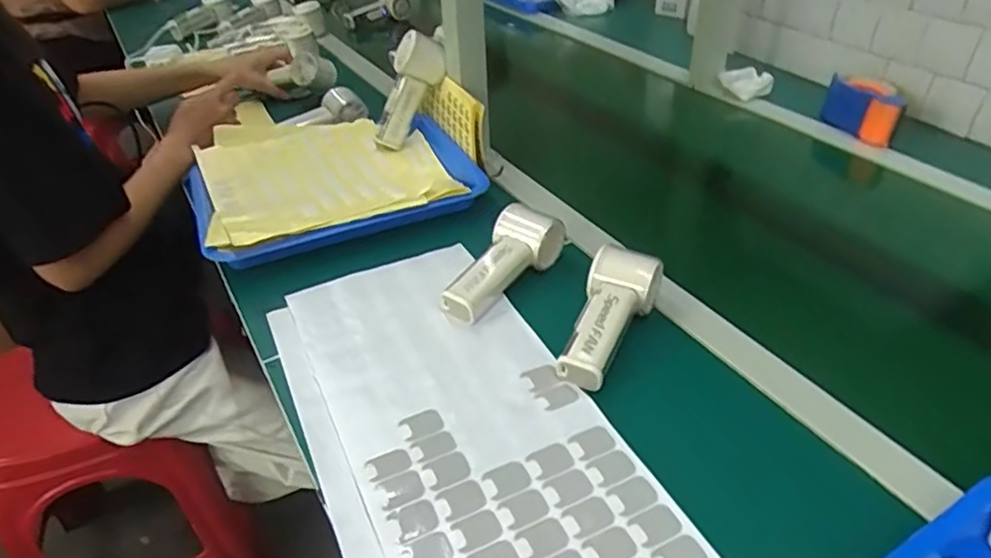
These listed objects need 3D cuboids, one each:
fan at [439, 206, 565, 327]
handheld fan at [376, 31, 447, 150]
[{"bbox_3d":[0.006,-0.014,0.658,0.054,0.052,0.153,27,60,36],"label":"fan"},{"bbox_3d":[-0.115,-0.245,0.863,0.067,0.157,0.043,18,32,-17],"label":"handheld fan"}]

